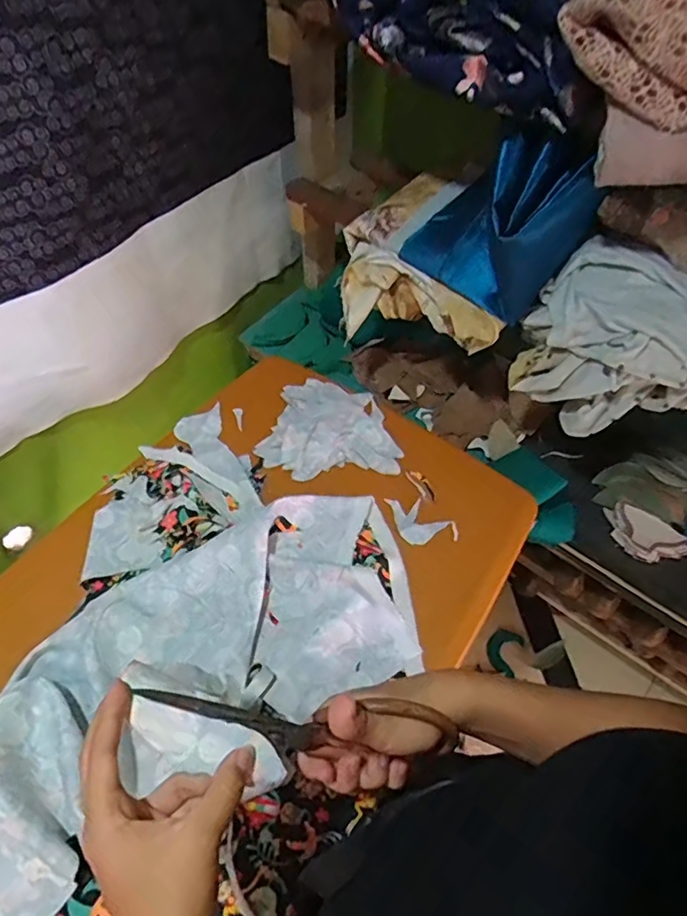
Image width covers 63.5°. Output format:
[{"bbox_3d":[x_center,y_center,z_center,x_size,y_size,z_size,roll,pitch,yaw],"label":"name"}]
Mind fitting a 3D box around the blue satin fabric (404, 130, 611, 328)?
[{"bbox_3d":[0.173,-0.282,0.644,0.130,0.171,0.172,-33,63,-23],"label":"blue satin fabric"}]

